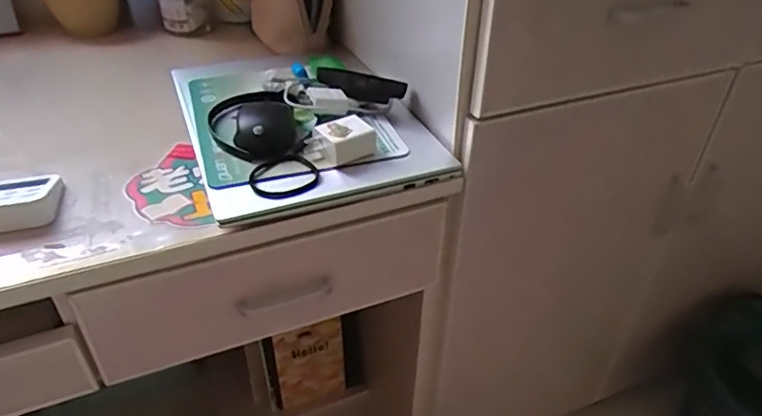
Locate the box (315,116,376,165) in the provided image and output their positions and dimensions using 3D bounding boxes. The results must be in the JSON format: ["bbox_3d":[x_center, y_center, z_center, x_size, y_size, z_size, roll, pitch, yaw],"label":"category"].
[{"bbox_3d":[-0.036,-0.071,0.583,0.050,0.032,0.036,-19,42,-25],"label":"box"}]

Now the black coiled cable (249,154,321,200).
[{"bbox_3d":[-0.097,-0.032,0.559,0.069,0.009,0.068,1,37,0],"label":"black coiled cable"}]

